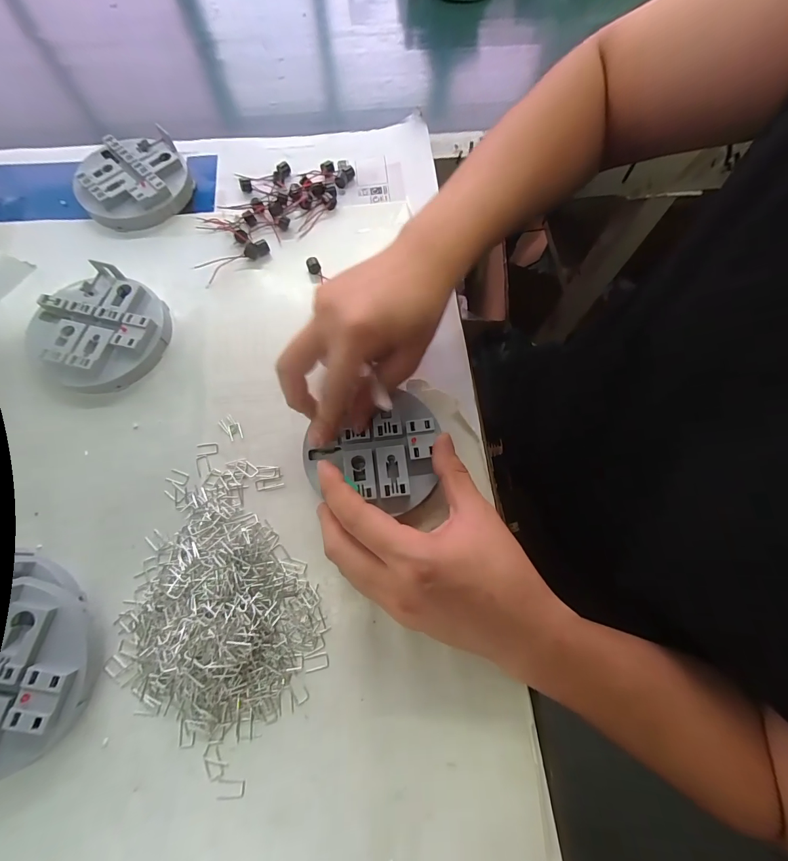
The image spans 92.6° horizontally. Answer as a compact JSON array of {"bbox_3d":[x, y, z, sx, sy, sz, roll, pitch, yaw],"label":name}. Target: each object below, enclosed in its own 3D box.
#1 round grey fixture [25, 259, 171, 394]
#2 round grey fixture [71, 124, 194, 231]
[{"bbox_3d":[-0.238,-0.078,0.308,0.100,0.027,0.101,0,70,0],"label":"round grey fixture"},{"bbox_3d":[-0.251,-0.241,0.363,0.101,0.027,0.096,0,70,0],"label":"round grey fixture"}]

